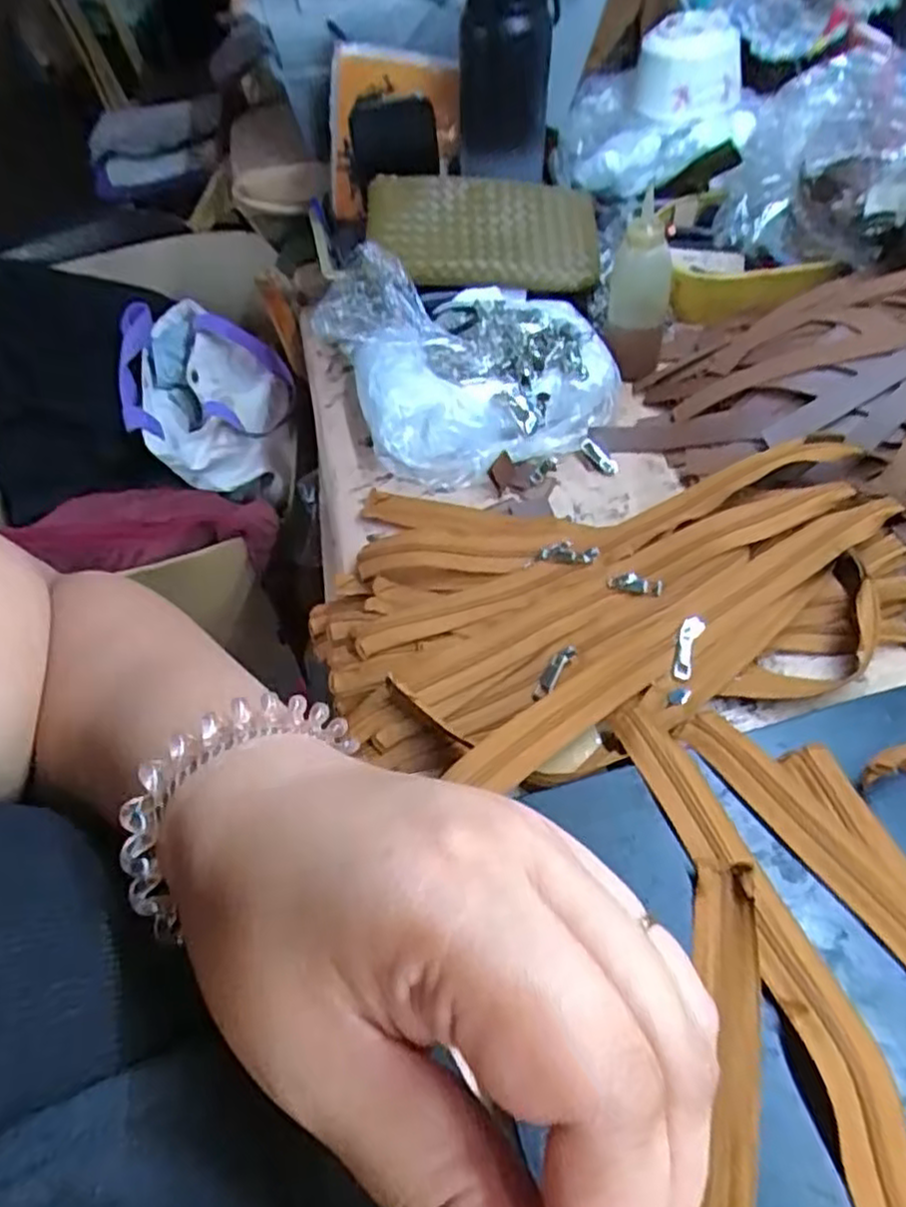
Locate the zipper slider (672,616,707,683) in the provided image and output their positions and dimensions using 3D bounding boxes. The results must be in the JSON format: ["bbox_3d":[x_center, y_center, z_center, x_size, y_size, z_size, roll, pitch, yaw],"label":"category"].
[{"bbox_3d":[0.146,0.027,0.458,0.014,0.004,0.043,15,70,17],"label":"zipper slider"}]

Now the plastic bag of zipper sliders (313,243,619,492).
[{"bbox_3d":[0.016,-0.205,0.607,0.214,0.092,0.189,-22,54,-10],"label":"plastic bag of zipper sliders"}]

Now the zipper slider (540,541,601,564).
[{"bbox_3d":[0.083,-0.036,0.522,0.039,0.008,0.016,11,55,14],"label":"zipper slider"}]

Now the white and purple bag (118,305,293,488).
[{"bbox_3d":[-0.272,-0.236,0.821,0.171,0.108,0.197,-19,54,-8],"label":"white and purple bag"}]

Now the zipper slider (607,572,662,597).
[{"bbox_3d":[0.121,-0.013,0.490,0.035,0.007,0.014,16,57,17],"label":"zipper slider"}]

